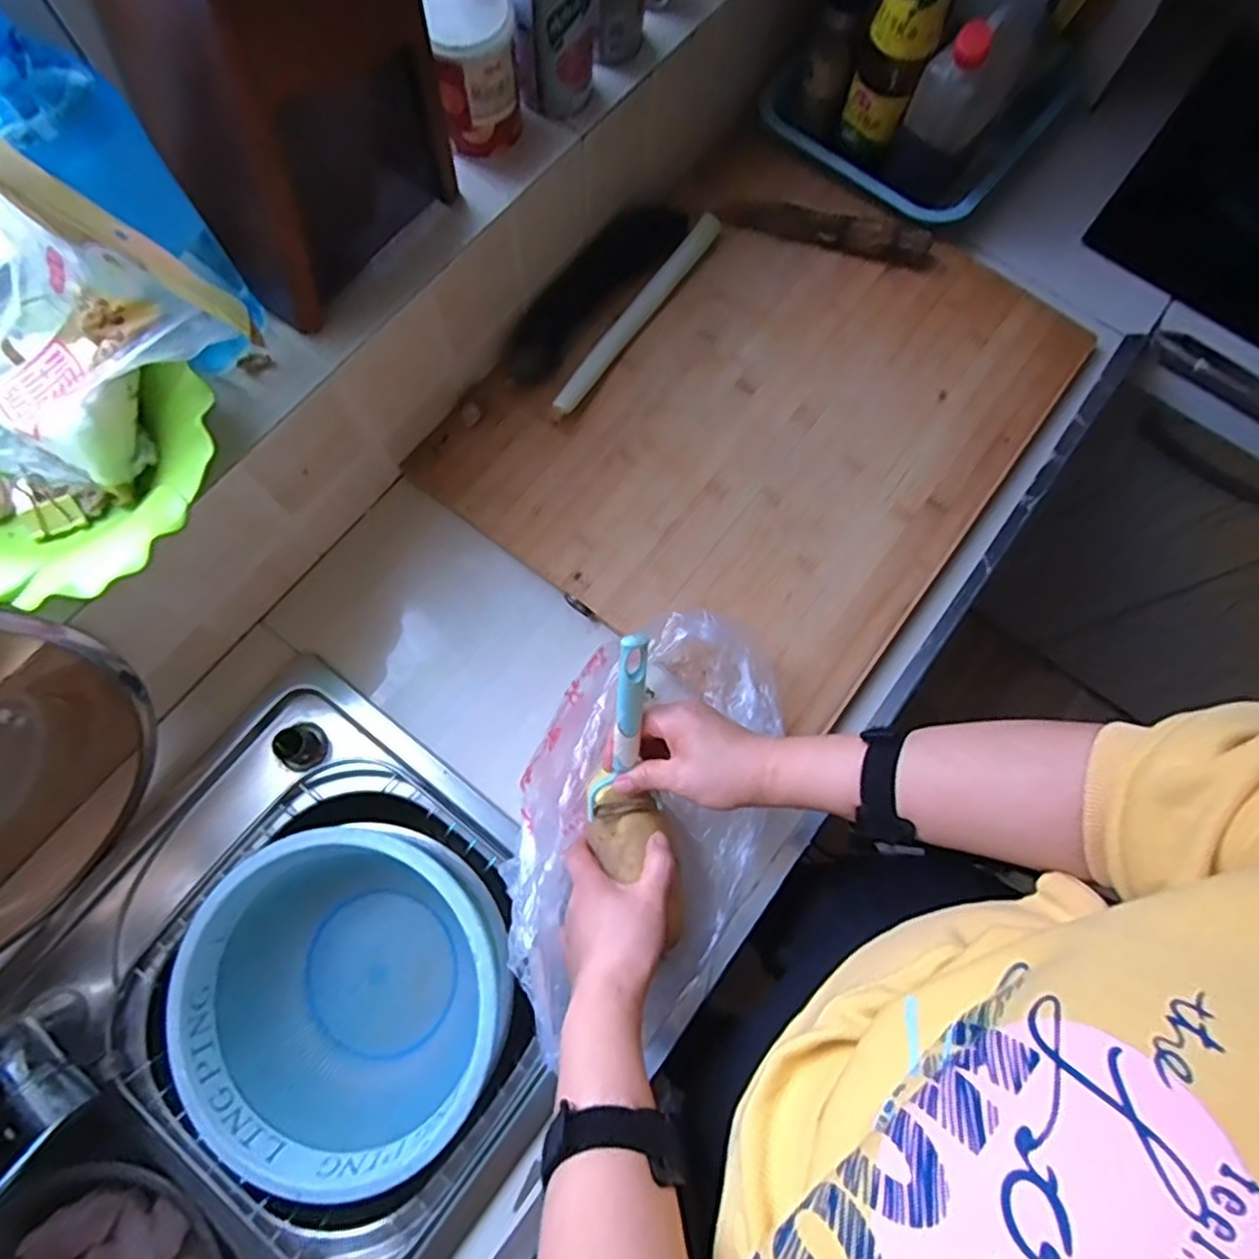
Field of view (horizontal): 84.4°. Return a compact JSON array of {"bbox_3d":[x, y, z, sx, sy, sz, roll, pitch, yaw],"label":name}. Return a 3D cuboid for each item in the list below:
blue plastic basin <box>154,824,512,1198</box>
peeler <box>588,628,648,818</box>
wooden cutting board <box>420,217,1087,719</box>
[{"bbox_3d":[-0.217,0.283,0.541,0.241,0.109,0.233,0,75,-2],"label":"blue plastic basin"},{"bbox_3d":[-0.004,0.070,0.488,0.027,0.152,0.027,14,32,2],"label":"peeler"},{"bbox_3d":[0.138,-0.221,0.680,0.442,0.024,0.529,37,77,8],"label":"wooden cutting board"}]

